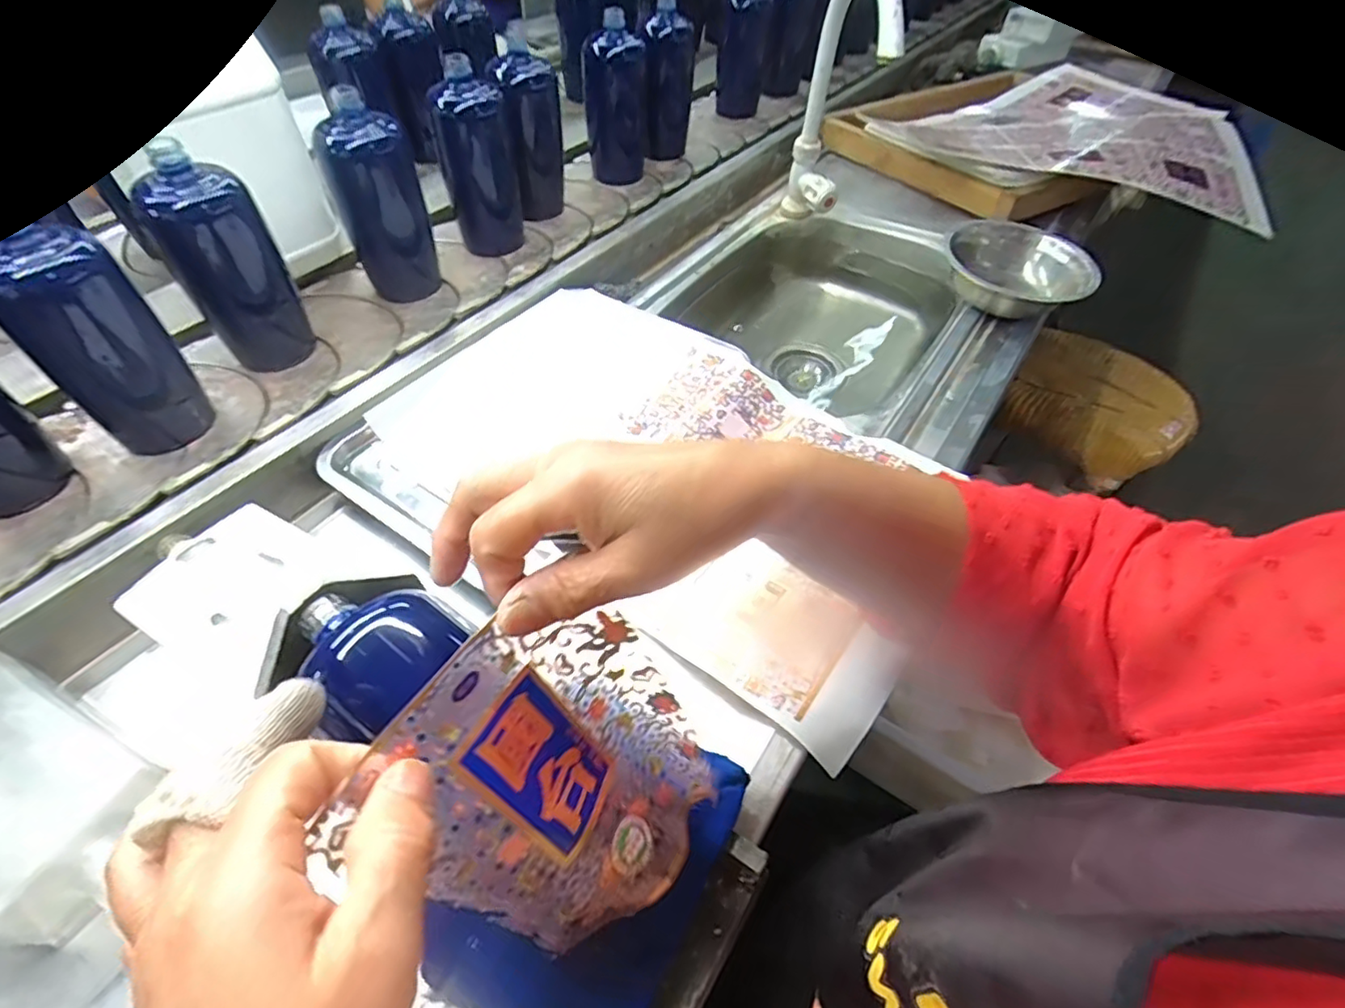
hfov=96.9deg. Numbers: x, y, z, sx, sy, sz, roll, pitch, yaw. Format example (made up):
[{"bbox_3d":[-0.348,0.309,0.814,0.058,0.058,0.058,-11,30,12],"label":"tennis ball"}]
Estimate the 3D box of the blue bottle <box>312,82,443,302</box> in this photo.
[{"bbox_3d":[-0.301,-0.304,0.610,0.062,0.173,0.060,20,53,13],"label":"blue bottle"}]

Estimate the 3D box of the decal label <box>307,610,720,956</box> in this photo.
[{"bbox_3d":[-0.038,0.110,0.240,0.020,0.140,0.104,-12,29,45],"label":"decal label"}]

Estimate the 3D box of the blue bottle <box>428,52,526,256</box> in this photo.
[{"bbox_3d":[-0.221,-0.388,0.679,0.049,0.181,0.061,24,54,16],"label":"blue bottle"}]

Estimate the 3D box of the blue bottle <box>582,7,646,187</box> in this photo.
[{"bbox_3d":[-0.079,-0.563,0.831,0.083,0.191,0.068,-3,51,-5],"label":"blue bottle"}]

